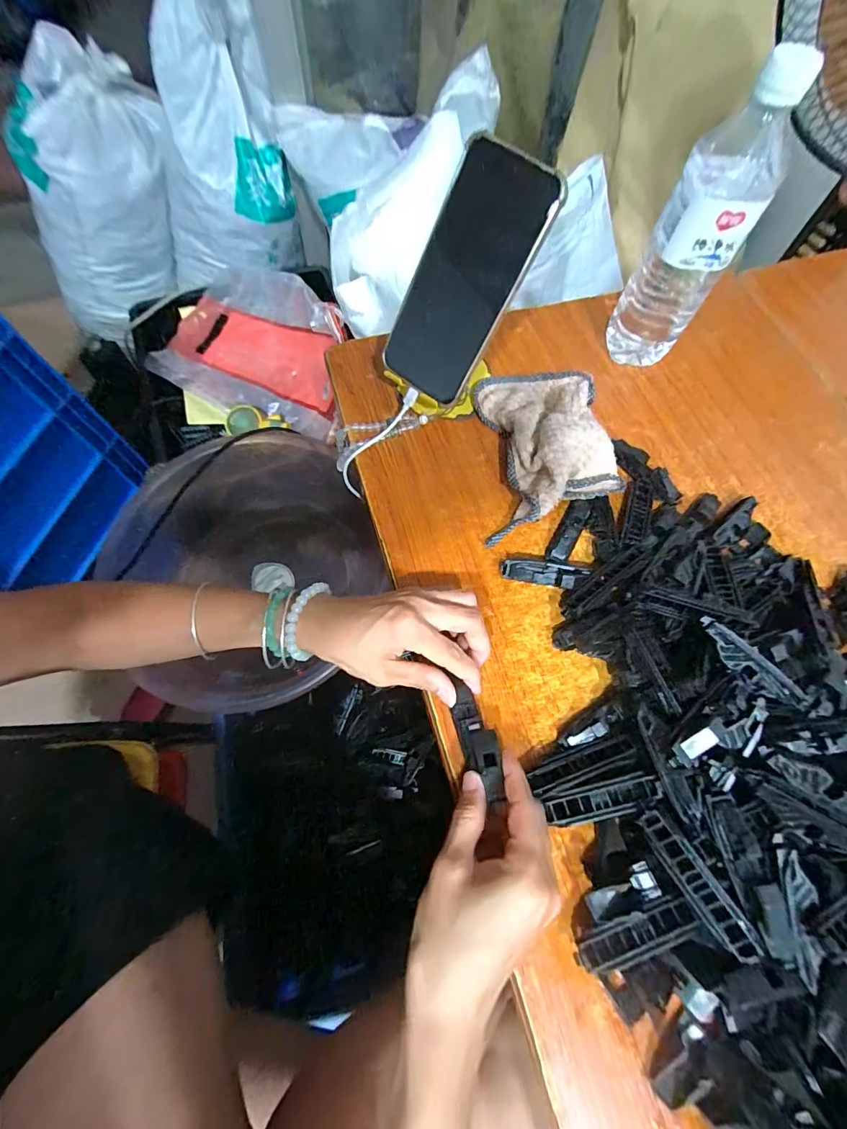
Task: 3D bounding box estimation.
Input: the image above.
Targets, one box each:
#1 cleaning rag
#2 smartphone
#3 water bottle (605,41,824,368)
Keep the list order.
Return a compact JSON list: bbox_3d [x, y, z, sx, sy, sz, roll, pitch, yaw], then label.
[{"bbox_3d":[0.110,-0.114,0.381,0.112,0.050,0.180,0,66,-3],"label":"cleaning rag"},{"bbox_3d":[0.029,-0.220,0.336,0.085,0.167,0.011,40,33,12],"label":"smartphone"},{"bbox_3d":[0.227,-0.271,0.367,0.062,0.207,0.054,5,66,0],"label":"water bottle"}]

